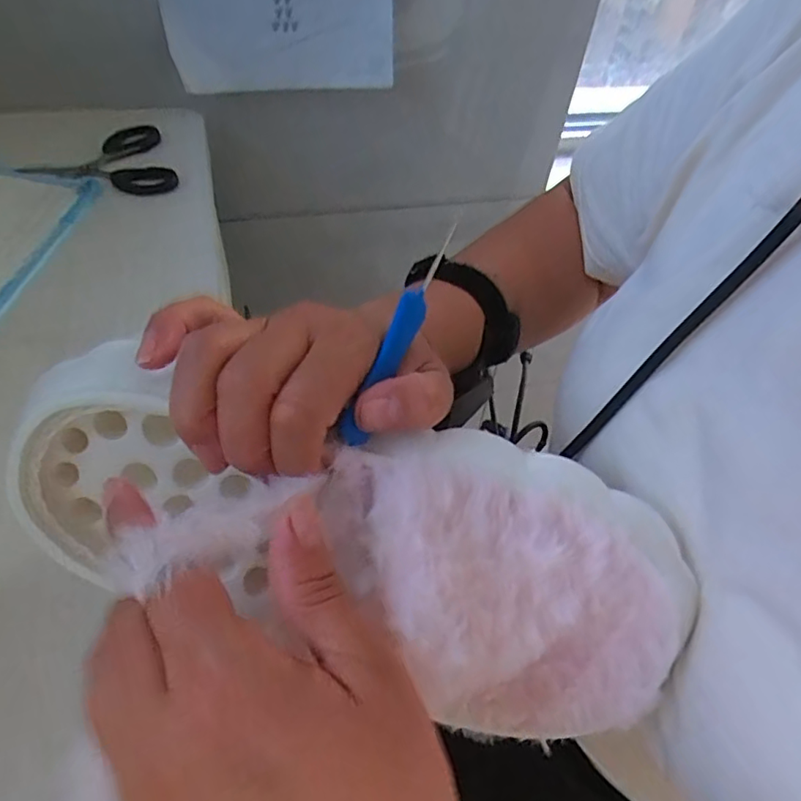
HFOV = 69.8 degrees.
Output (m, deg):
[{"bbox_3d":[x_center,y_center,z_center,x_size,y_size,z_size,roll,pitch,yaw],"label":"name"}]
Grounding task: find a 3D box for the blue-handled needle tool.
[{"bbox_3d":[0.001,-0.028,0.223,0.009,0.011,0.099,21,69,12],"label":"blue-handled needle tool"}]

